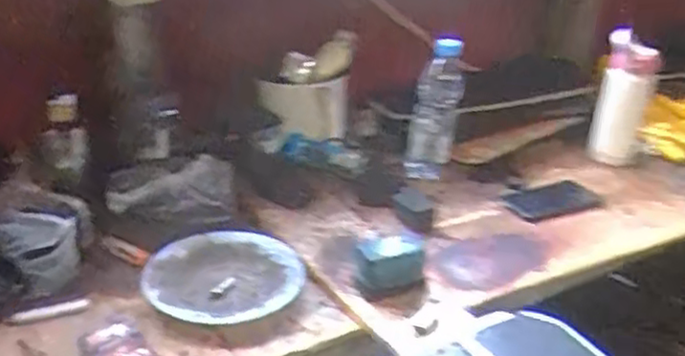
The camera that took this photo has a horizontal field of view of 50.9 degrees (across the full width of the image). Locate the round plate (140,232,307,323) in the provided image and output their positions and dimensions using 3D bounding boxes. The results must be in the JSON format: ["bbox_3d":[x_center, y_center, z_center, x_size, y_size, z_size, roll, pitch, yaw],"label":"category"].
[{"bbox_3d":[-0.149,0.125,0.927,0.188,0.031,0.188,3,29,-2],"label":"round plate"}]

